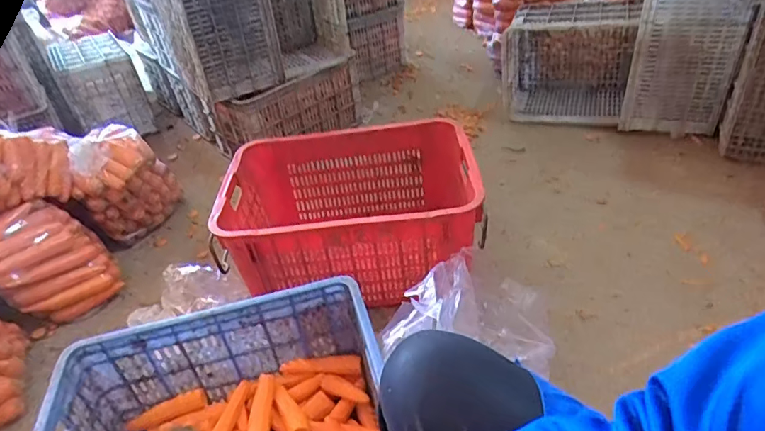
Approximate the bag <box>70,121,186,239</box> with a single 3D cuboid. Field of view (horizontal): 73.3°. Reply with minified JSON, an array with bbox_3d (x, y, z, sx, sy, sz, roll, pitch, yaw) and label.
[{"bbox_3d":[-0.799,-0.092,1.624,0.197,0.325,0.241,-7,37,1],"label":"bag"}]

